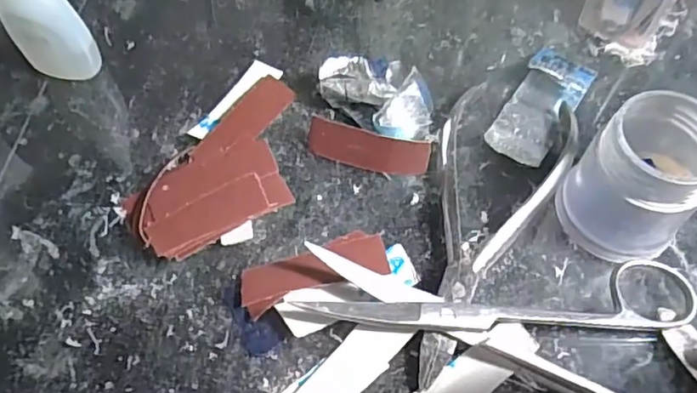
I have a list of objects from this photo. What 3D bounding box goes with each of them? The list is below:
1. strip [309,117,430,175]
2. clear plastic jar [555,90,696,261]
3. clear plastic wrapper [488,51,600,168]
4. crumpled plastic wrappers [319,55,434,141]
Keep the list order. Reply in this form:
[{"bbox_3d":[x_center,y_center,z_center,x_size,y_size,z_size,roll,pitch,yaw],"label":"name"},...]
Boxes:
[{"bbox_3d":[0.008,-0.019,0.235,0.049,0.016,0.006,15,27,12],"label":"strip"},{"bbox_3d":[0.104,-0.006,0.206,0.042,0.052,0.040,0,61,0],"label":"clear plastic jar"},{"bbox_3d":[0.081,-0.038,0.247,0.027,0.013,0.055,29,65,15],"label":"clear plastic wrapper"},{"bbox_3d":[0.013,-0.042,0.244,0.035,0.022,0.051,-34,66,-18],"label":"crumpled plastic wrappers"}]

